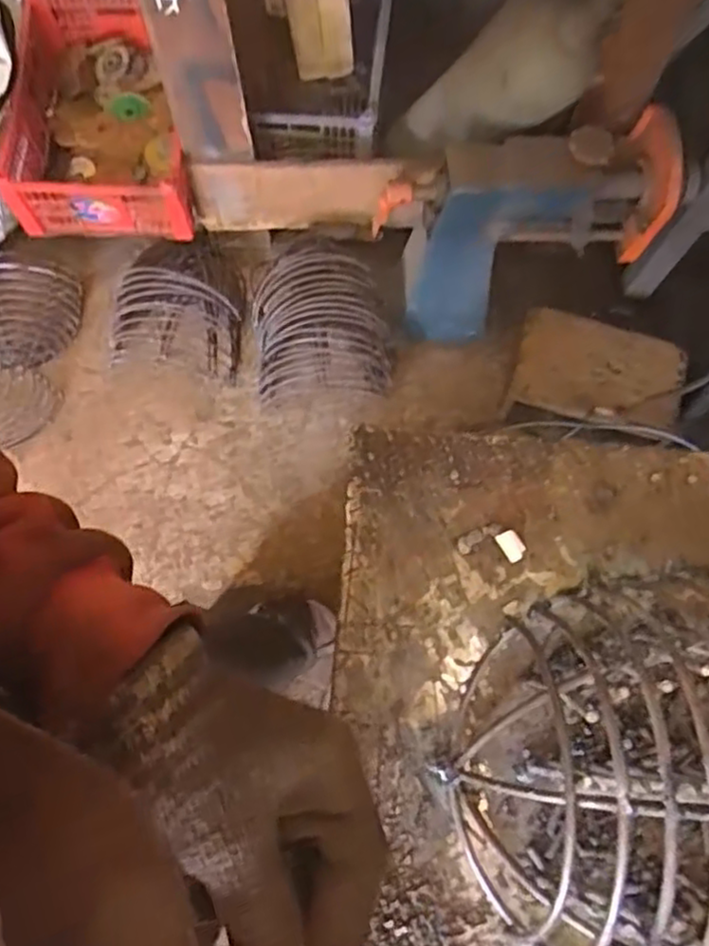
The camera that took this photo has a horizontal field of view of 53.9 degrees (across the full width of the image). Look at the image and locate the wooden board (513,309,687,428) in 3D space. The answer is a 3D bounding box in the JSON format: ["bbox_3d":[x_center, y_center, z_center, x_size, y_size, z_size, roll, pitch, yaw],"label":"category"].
[{"bbox_3d":[0.455,-0.187,1.282,0.296,0.036,0.168,13,101,2],"label":"wooden board"}]

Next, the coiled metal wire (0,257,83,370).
[{"bbox_3d":[-0.671,-0.317,1.394,0.222,0.065,0.215,7,87,-19],"label":"coiled metal wire"}]

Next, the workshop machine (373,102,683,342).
[{"bbox_3d":[0.266,-0.405,1.212,0.432,0.410,0.171,-4,75,-2],"label":"workshop machine"}]

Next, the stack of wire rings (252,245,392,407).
[{"bbox_3d":[-0.063,-0.284,1.359,0.259,0.226,0.241,-5,75,-2],"label":"stack of wire rings"}]

